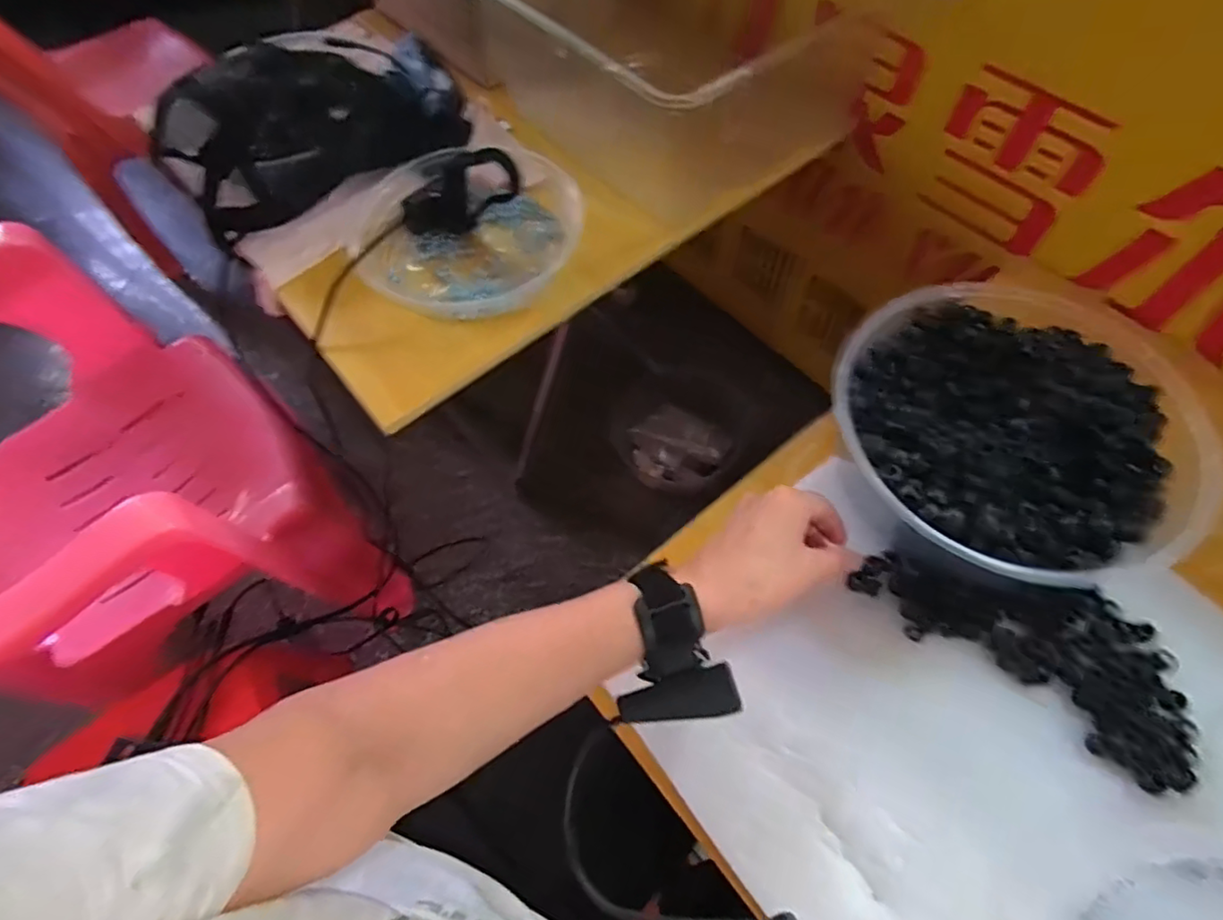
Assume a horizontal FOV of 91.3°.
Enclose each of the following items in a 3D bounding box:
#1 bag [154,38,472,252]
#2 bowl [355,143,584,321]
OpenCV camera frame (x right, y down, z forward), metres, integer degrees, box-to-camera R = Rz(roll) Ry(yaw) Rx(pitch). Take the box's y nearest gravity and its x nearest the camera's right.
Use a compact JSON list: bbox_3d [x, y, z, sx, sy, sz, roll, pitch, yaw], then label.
[{"bbox_3d":[-0.350,-0.384,0.717,0.353,0.115,0.198,-19,63,-7],"label":"bag"},{"bbox_3d":[-0.147,-0.244,0.620,0.210,0.038,0.229,-1,63,2],"label":"bowl"}]

